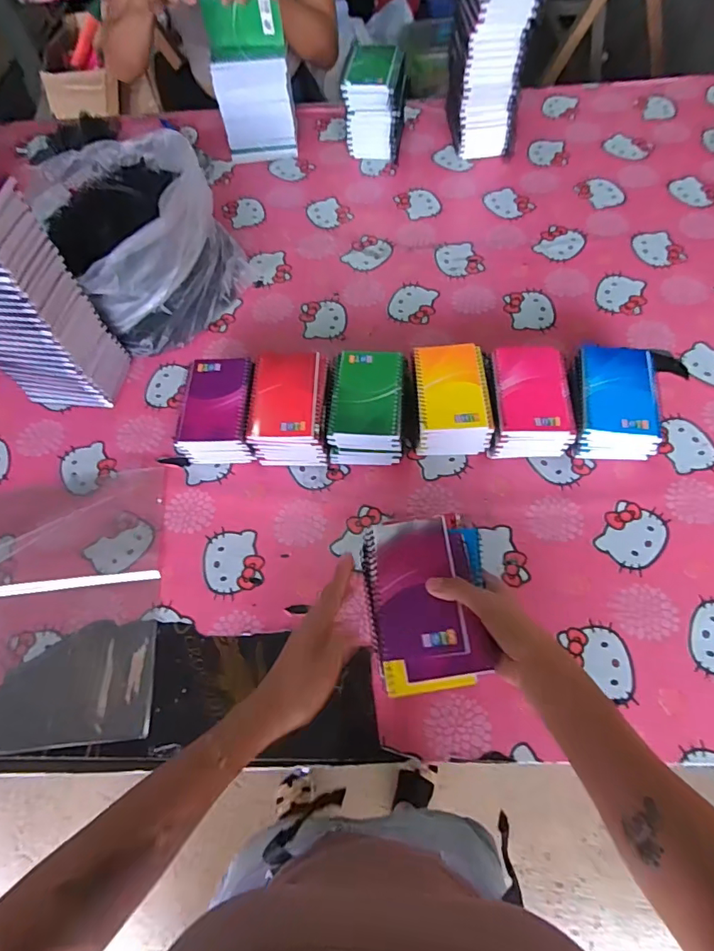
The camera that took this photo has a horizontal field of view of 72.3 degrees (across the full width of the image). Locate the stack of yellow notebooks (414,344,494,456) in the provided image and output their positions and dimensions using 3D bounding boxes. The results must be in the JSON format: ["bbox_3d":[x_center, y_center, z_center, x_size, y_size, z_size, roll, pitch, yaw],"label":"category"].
[{"bbox_3d":[0.121,-0.099,0.645,0.093,0.071,0.133,-2,63,3],"label":"stack of yellow notebooks"}]

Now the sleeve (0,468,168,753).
[{"bbox_3d":[-0.366,0.151,0.596,0.252,0.011,0.318,-7,63,0],"label":"sleeve"}]

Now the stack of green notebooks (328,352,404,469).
[{"bbox_3d":[0.014,-0.087,0.648,0.090,0.070,0.137,3,64,5],"label":"stack of green notebooks"}]

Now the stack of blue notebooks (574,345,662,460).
[{"bbox_3d":[0.327,-0.090,0.628,0.096,0.068,0.142,7,64,7],"label":"stack of blue notebooks"}]

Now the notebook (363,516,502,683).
[{"bbox_3d":[0.063,0.116,0.473,0.102,0.016,0.149,-12,66,4],"label":"notebook"}]

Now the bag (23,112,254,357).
[{"bbox_3d":[-0.342,-0.391,0.773,0.233,0.156,0.360,-33,66,-13],"label":"bag"}]

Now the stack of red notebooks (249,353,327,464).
[{"bbox_3d":[-0.085,-0.085,0.649,0.095,0.081,0.140,0,63,4],"label":"stack of red notebooks"}]

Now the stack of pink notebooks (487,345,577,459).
[{"bbox_3d":[0.221,-0.094,0.639,0.096,0.069,0.138,1,63,4],"label":"stack of pink notebooks"}]

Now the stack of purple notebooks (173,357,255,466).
[{"bbox_3d":[-0.184,-0.082,0.657,0.097,0.073,0.135,-3,63,2],"label":"stack of purple notebooks"}]

